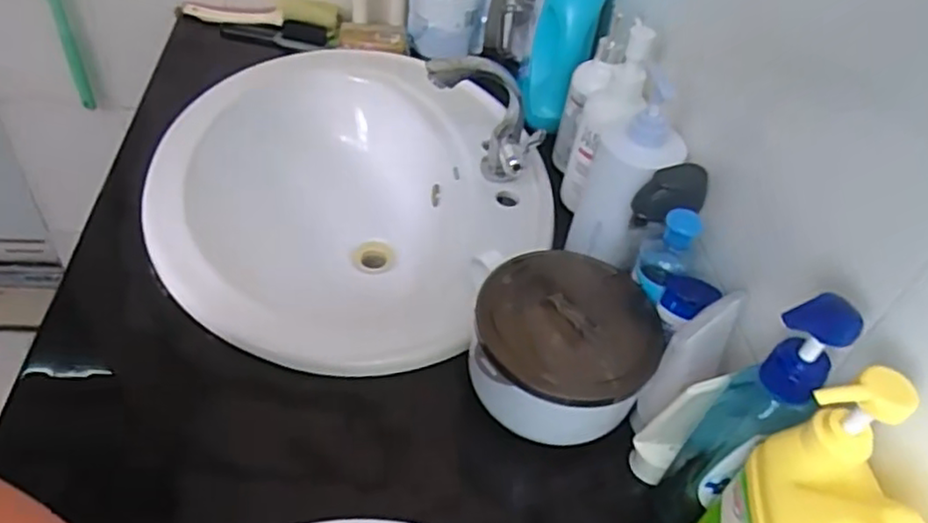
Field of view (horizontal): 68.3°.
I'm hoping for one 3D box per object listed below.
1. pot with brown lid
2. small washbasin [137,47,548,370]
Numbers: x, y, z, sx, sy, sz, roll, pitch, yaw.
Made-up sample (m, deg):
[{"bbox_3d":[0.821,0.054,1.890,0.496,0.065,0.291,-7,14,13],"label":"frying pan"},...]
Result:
[{"bbox_3d":[0.086,0.074,0.595,0.143,0.099,0.153,6,45,-6],"label":"pot with brown lid"},{"bbox_3d":[-0.145,-0.057,0.829,0.411,0.178,0.538,0,46,-12],"label":"small washbasin"}]

